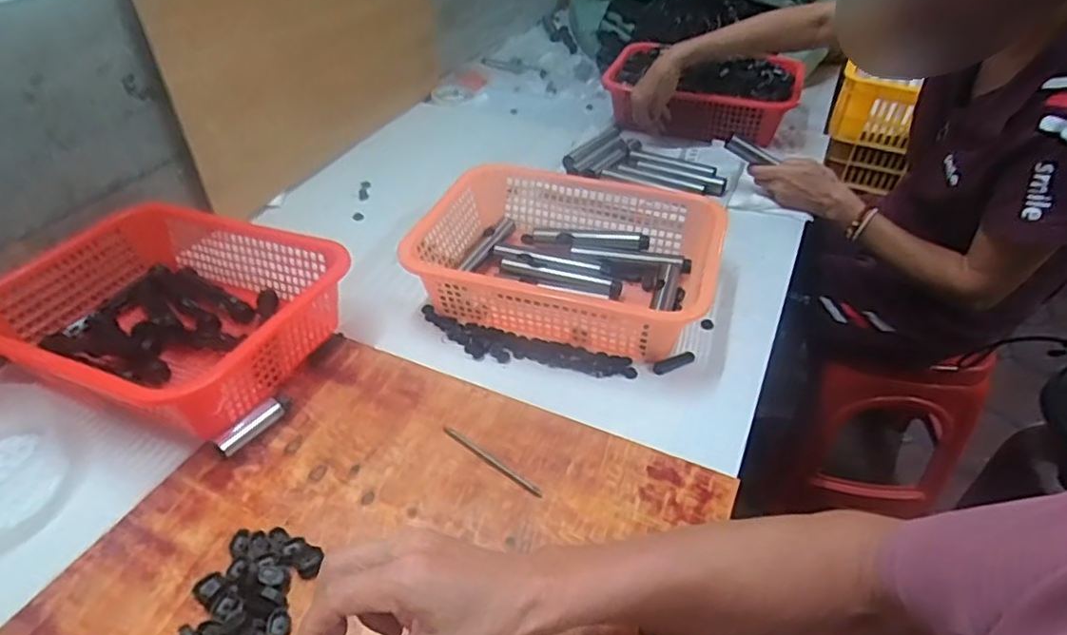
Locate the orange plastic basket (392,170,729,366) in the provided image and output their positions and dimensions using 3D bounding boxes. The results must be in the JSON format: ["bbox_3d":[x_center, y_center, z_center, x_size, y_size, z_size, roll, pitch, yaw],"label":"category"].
[{"bbox_3d":[0.029,-0.078,0.740,0.340,0.077,0.241,12,43,15],"label":"orange plastic basket"}]

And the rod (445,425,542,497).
[{"bbox_3d":[-0.039,0.126,0.557,0.116,0.004,0.007,29,49,30],"label":"rod"}]

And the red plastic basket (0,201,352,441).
[{"bbox_3d":[-0.386,-0.005,0.659,0.311,0.088,0.244,15,43,18],"label":"red plastic basket"}]

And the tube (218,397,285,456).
[{"bbox_3d":[-0.262,0.102,0.583,0.018,0.022,0.066,21,46,24],"label":"tube"}]

